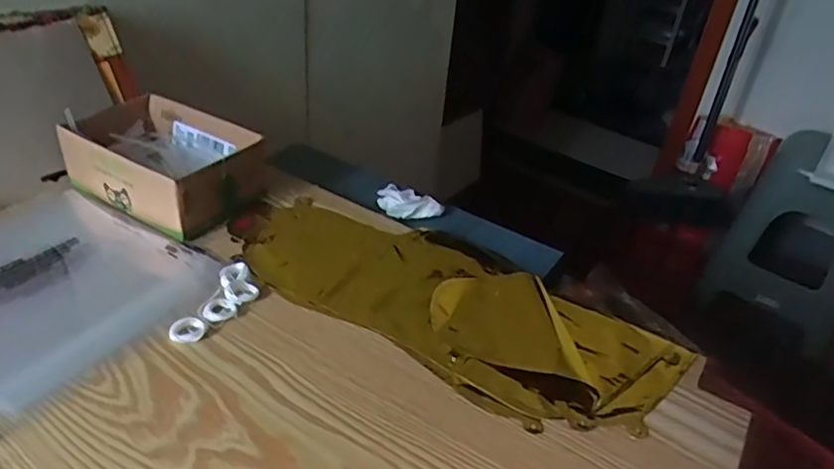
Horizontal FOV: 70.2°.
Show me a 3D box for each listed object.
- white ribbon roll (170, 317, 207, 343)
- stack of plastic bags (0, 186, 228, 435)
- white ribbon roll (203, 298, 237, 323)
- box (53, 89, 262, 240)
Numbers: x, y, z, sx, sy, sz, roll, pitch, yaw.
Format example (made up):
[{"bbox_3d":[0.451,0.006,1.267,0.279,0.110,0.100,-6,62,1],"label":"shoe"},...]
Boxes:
[{"bbox_3d":[-0.188,0.079,0.484,0.027,0.008,0.023,-8,36,-19],"label":"white ribbon roll"},{"bbox_3d":[-0.339,0.039,0.532,0.258,0.010,0.217,21,37,22],"label":"stack of plastic bags"},{"bbox_3d":[-0.168,0.065,0.508,0.025,0.004,0.026,4,34,-3],"label":"white ribbon roll"},{"bbox_3d":[-0.276,-0.083,0.650,0.202,0.068,0.135,22,37,23],"label":"box"}]

